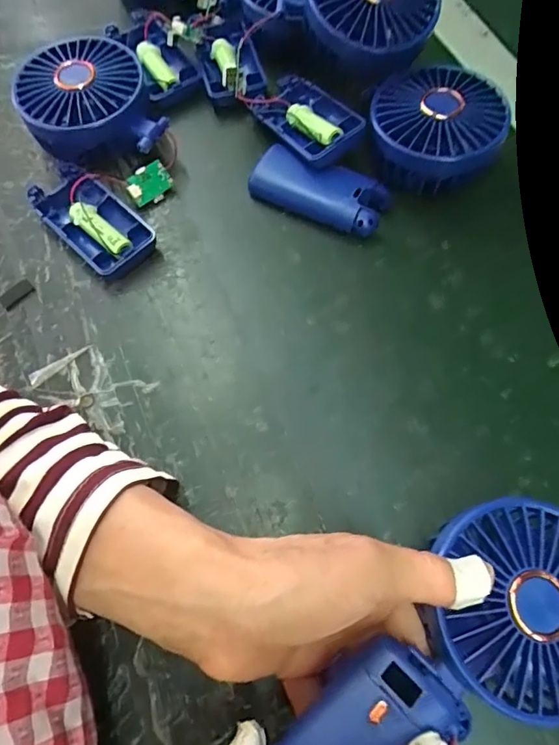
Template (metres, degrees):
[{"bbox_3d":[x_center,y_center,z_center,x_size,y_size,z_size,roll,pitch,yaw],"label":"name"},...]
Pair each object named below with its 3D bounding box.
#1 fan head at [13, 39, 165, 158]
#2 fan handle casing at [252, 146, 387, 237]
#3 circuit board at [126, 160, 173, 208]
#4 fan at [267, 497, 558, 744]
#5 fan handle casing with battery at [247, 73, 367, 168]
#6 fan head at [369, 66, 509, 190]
[{"bbox_3d":[-0.136,-0.189,0.353,0.086,0.047,0.096,-24,70,-8],"label":"fan head"},{"bbox_3d":[0.025,-0.123,0.337,0.092,0.019,0.038,23,71,9],"label":"fan handle casing"},{"bbox_3d":[-0.090,-0.131,0.343,0.030,0.006,0.024,-39,114,-14],"label":"circuit board"},{"bbox_3d":[0.066,0.121,0.206,0.178,0.030,0.083,-23,70,-15],"label":"fan"},{"bbox_3d":[0.017,-0.179,0.348,0.046,0.020,0.093,-28,59,-10],"label":"fan handle casing with battery"},{"bbox_3d":[0.103,-0.160,0.333,0.083,0.044,0.085,0,69,1],"label":"fan head"}]

